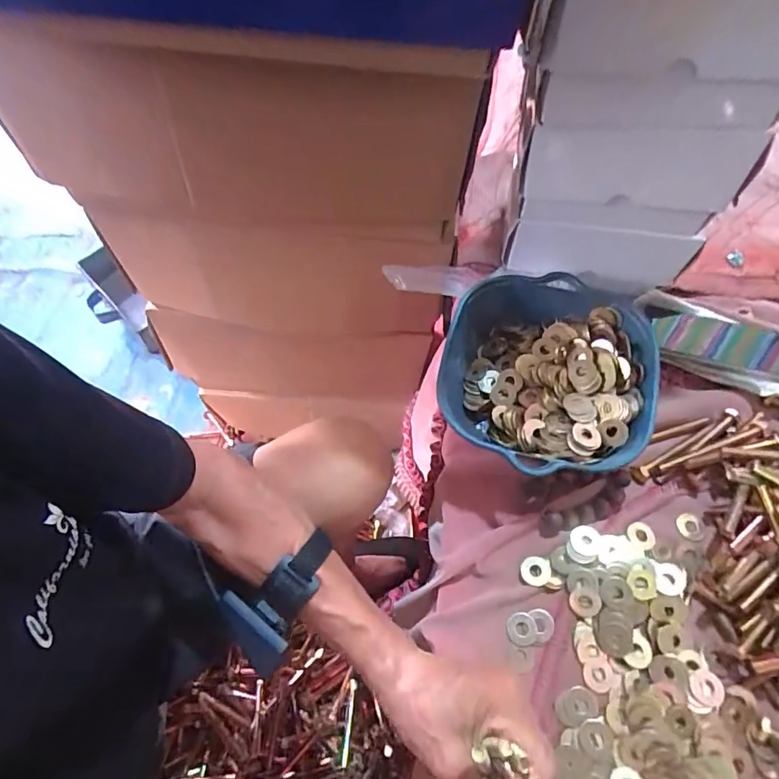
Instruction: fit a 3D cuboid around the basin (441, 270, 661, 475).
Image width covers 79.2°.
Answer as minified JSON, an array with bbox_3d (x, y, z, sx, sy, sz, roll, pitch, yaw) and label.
[{"bbox_3d":[0.148,-0.009,0.460,0.186,0.084,0.193,-1,64,1],"label":"basin"}]

